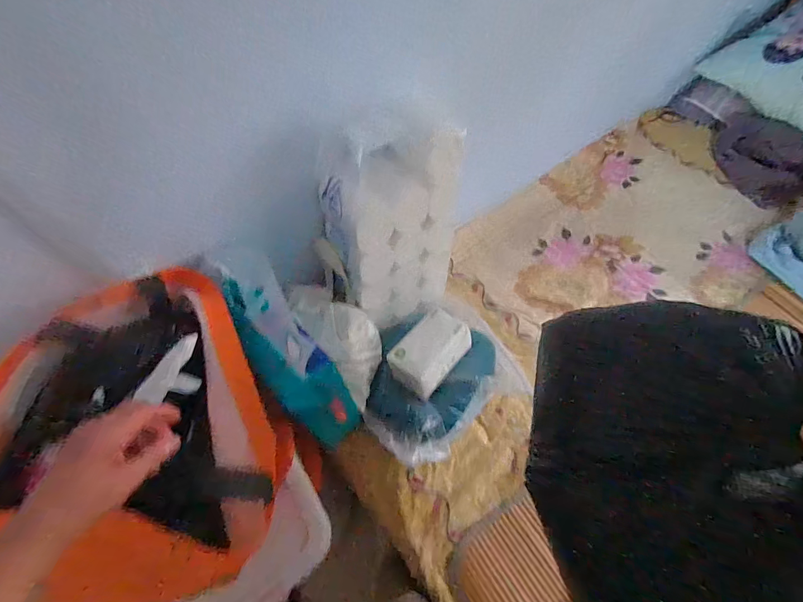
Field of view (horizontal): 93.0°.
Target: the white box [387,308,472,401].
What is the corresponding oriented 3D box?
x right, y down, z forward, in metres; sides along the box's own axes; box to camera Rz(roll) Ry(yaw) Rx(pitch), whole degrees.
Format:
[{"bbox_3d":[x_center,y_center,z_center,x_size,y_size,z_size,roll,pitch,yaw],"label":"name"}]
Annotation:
[{"bbox_3d":[0.057,0.102,0.781,0.108,0.060,0.172,37,66,19],"label":"white box"}]

